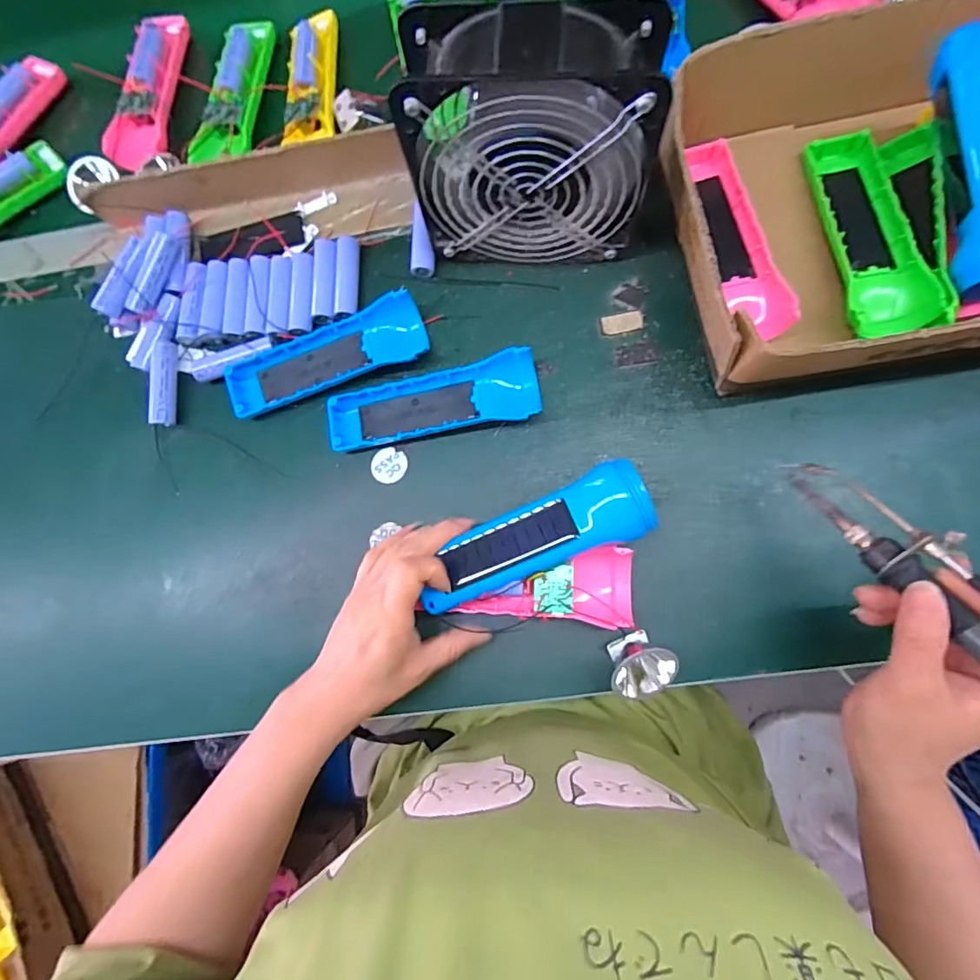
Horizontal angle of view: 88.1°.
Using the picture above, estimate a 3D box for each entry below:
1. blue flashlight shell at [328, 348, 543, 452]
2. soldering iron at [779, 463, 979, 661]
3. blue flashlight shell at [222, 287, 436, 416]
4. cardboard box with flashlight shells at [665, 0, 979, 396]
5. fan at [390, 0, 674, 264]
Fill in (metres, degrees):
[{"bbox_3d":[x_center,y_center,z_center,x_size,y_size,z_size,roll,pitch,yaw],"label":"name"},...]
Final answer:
[{"bbox_3d":[-0.042,-0.063,0.377,0.156,0.023,0.045,-12,82,4],"label":"blue flashlight shell"},{"bbox_3d":[0.229,0.054,0.247,0.029,0.023,0.204,-29,53,1],"label":"soldering iron"},{"bbox_3d":[-0.125,-0.101,0.391,0.156,0.020,0.045,-21,81,3],"label":"blue flashlight shell"},{"bbox_3d":[0.335,-0.204,0.325,0.418,0.086,0.220,-8,82,4],"label":"cardboard box with flashlight shells"},{"bbox_3d":[0.028,-0.216,0.329,0.147,0.150,0.064,5,81,7],"label":"fan"}]

